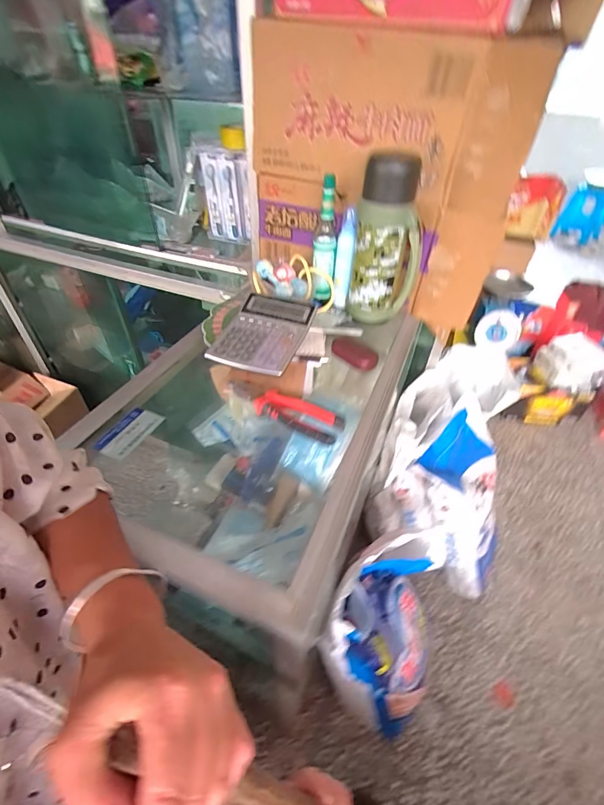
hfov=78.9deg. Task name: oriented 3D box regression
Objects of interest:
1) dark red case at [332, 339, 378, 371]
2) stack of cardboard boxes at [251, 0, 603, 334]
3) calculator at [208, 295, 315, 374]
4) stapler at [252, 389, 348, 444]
[{"bbox_3d":[0.091,-0.082,0.633,0.077,0.025,0.039,32,50,29],"label":"dark red case"},{"bbox_3d":[0.165,-0.458,0.645,0.496,0.512,0.242,10,43,9],"label":"stack of cardboard boxes"},{"bbox_3d":[-0.068,-0.126,0.644,0.136,0.030,0.177,15,44,14],"label":"calculator"},{"bbox_3d":[-0.004,0.017,0.530,0.126,0.020,0.048,23,46,21],"label":"stapler"}]

